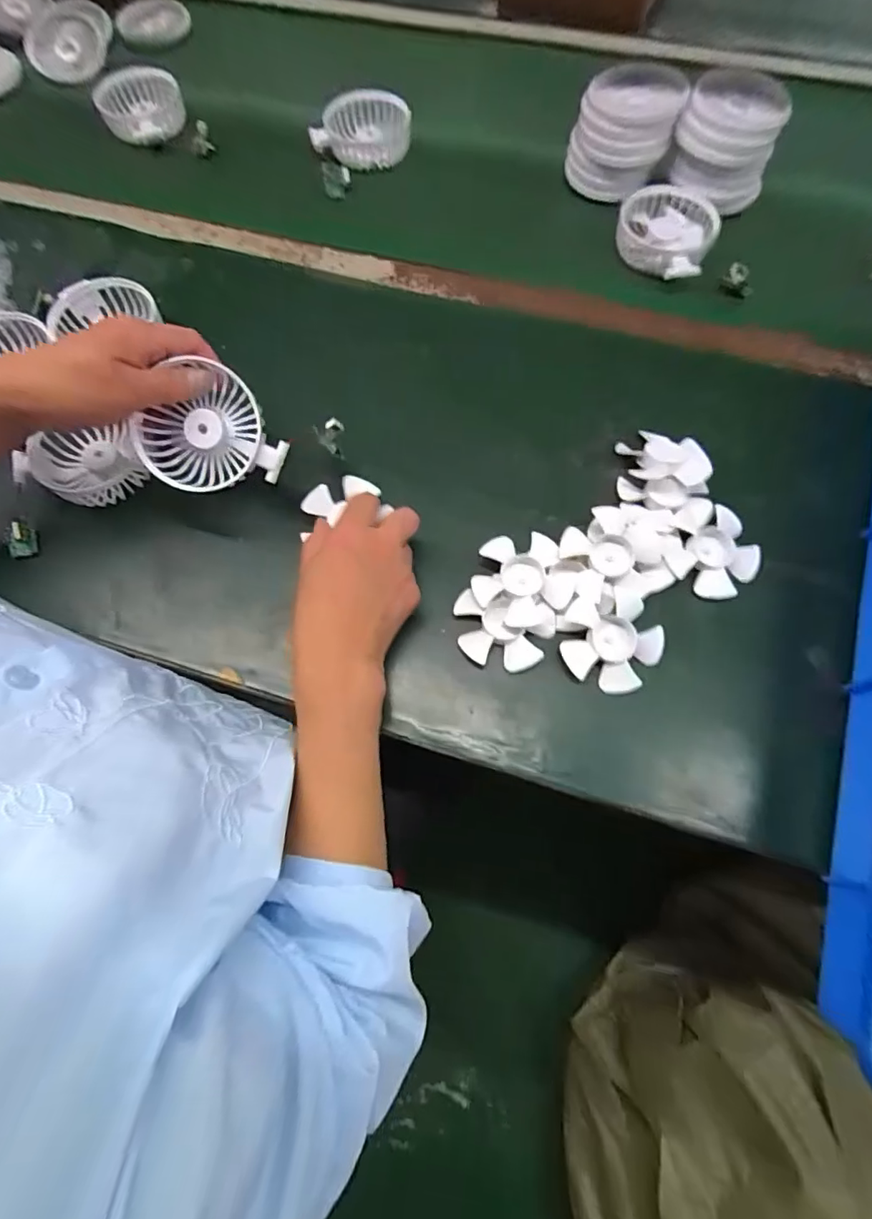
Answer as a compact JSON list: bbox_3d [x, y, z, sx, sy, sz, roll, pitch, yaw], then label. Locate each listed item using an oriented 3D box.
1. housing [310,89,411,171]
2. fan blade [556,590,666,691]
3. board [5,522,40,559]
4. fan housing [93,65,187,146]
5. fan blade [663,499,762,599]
[{"bbox_3d":[-0.081,-0.529,0.598,0.107,0.045,0.077,4,68,3],"label":"housing"},{"bbox_3d":[0.124,0.021,0.388,0.068,0.018,0.069,0,68,1],"label":"fan blade"},{"bbox_3d":[-0.322,-0.054,0.423,0.023,0.005,0.028,-2,102,-12],"label":"board"},{"bbox_3d":[-0.338,-0.578,0.622,0.092,0.027,0.108,-23,69,-8],"label":"fan housing"},{"bbox_3d":[0.210,-0.045,0.410,0.067,0.014,0.070,0,68,1],"label":"fan blade"}]

